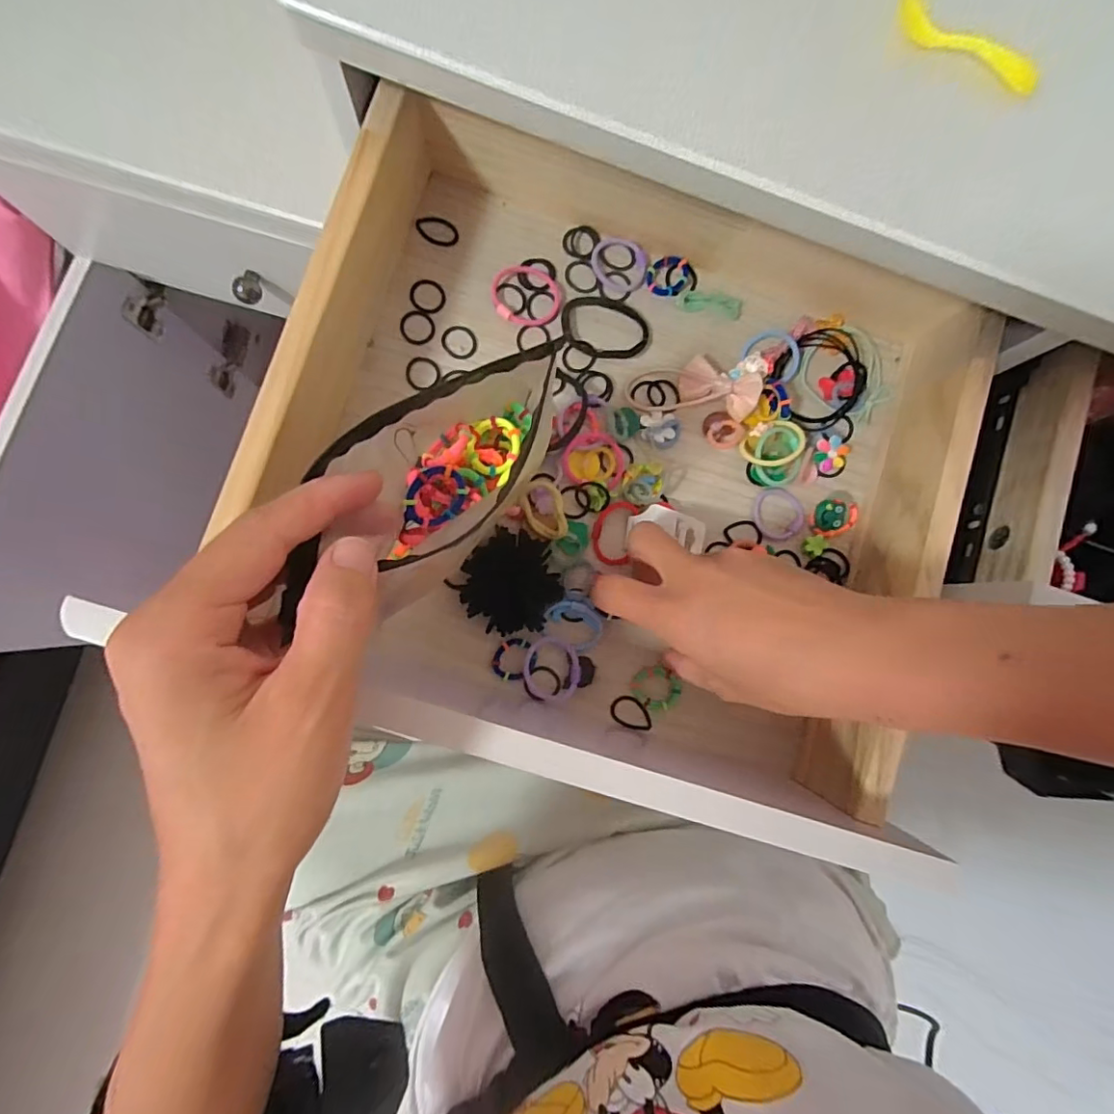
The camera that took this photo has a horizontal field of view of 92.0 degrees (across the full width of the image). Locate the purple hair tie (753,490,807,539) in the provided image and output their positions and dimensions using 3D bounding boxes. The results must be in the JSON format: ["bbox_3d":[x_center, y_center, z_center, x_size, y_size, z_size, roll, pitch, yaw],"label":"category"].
[{"bbox_3d":[0.136,-0.026,0.333,0.032,0.008,0.032,-1,86,-3],"label":"purple hair tie"}]

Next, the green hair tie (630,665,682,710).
[{"bbox_3d":[0.059,0.077,0.316,0.029,0.004,0.023,38,85,0],"label":"green hair tie"}]

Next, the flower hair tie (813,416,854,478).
[{"bbox_3d":[0.175,-0.071,0.336,0.023,0.013,0.041,19,85,-1],"label":"flower hair tie"}]

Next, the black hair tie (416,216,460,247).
[{"bbox_3d":[-0.073,-0.197,0.326,0.026,0.004,0.017,8,85,-2],"label":"black hair tie"}]

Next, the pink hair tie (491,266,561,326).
[{"bbox_3d":[-0.018,-0.159,0.326,0.041,0.008,0.036,5,86,-2],"label":"pink hair tie"}]

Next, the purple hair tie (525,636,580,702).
[{"bbox_3d":[-0.003,0.065,0.310,0.032,0.008,0.037,6,86,-2],"label":"purple hair tie"}]

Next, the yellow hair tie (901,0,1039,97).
[{"bbox_3d":[0.184,-0.228,0.239,0.074,0.014,0.009,22,85,-1],"label":"yellow hair tie"}]

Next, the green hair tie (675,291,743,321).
[{"bbox_3d":[0.096,-0.158,0.335,0.040,0.004,0.012,7,85,-2],"label":"green hair tie"}]

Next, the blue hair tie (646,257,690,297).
[{"bbox_3d":[0.069,-0.174,0.335,0.026,0.004,0.025,0,86,-3],"label":"blue hair tie"}]

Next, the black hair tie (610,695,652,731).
[{"bbox_3d":[0.045,0.093,0.315,0.027,0.004,0.017,33,85,0],"label":"black hair tie"}]

